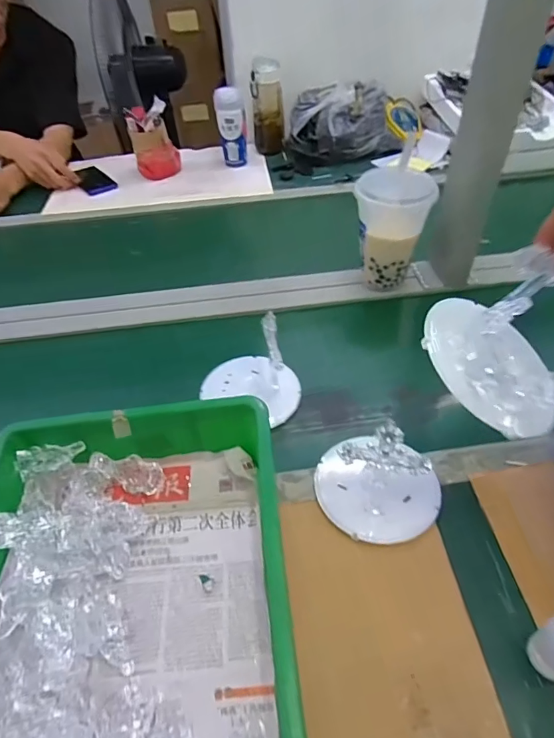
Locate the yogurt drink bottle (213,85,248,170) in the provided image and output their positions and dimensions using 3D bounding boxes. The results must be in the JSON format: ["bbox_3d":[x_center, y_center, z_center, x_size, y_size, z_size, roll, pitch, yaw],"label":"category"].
[{"bbox_3d":[-0.108,-0.573,1.075,0.067,0.154,0.067,-10,46,-5],"label":"yogurt drink bottle"}]

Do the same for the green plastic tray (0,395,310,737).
[{"bbox_3d":[-0.122,0.221,0.358,0.271,0.089,0.417,-7,46,-3],"label":"green plastic tray"}]

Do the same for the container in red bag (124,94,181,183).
[{"bbox_3d":[-0.279,-0.518,1.033,0.102,0.157,0.063,-22,49,-17],"label":"container in red bag"}]

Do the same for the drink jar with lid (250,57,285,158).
[{"bbox_3d":[-0.023,-0.636,1.109,0.074,0.198,0.076,0,46,4],"label":"drink jar with lid"}]

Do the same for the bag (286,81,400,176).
[{"bbox_3d":[0.158,-0.593,1.108,0.252,0.152,0.164,-12,47,-8],"label":"bag"}]

